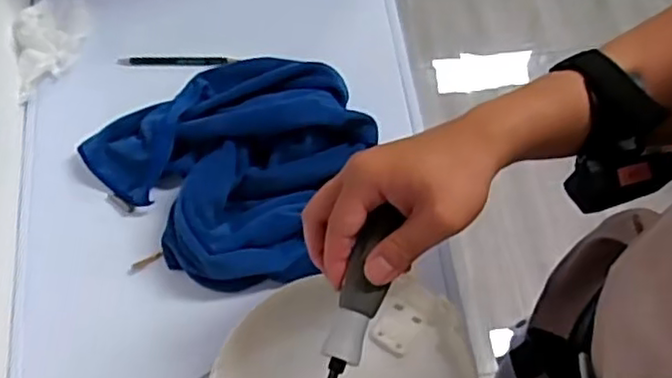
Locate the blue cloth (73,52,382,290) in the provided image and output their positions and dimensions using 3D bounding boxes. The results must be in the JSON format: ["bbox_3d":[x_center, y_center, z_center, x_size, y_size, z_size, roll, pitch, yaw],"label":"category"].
[{"bbox_3d":[-0.086,-0.029,0.640,0.235,0.063,0.249,-37,69,-13],"label":"blue cloth"}]

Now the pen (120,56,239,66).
[{"bbox_3d":[-0.175,-0.139,0.735,0.130,0.013,0.012,3,66,4],"label":"pen"}]

